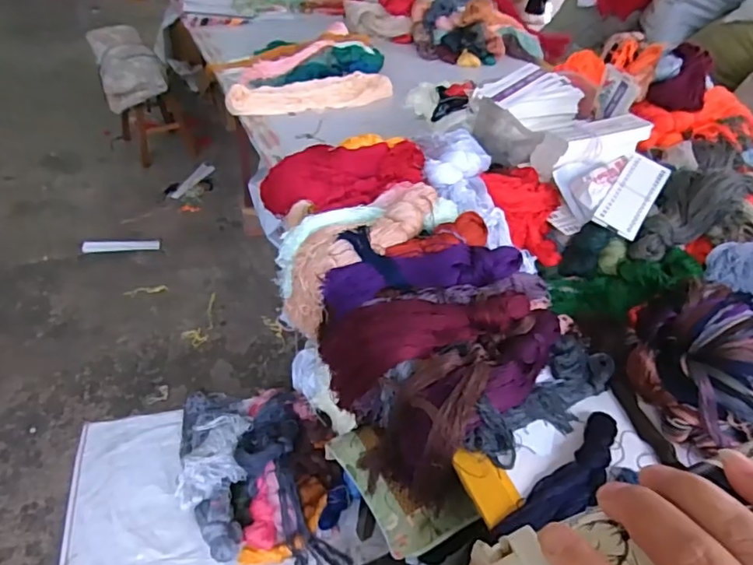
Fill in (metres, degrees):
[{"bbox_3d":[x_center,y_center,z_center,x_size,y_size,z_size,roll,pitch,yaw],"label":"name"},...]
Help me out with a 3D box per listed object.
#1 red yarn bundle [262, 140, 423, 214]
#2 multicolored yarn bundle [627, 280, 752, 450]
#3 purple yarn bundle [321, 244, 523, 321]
[{"bbox_3d":[-0.082,-0.230,1.221,0.378,0.089,0.182,-7,42,10],"label":"red yarn bundle"},{"bbox_3d":[0.520,0.126,0.846,0.147,0.163,0.252,-16,47,-22],"label":"multicolored yarn bundle"},{"bbox_3d":[0.085,-0.013,0.988,0.368,0.082,0.059,-10,44,0],"label":"purple yarn bundle"}]

